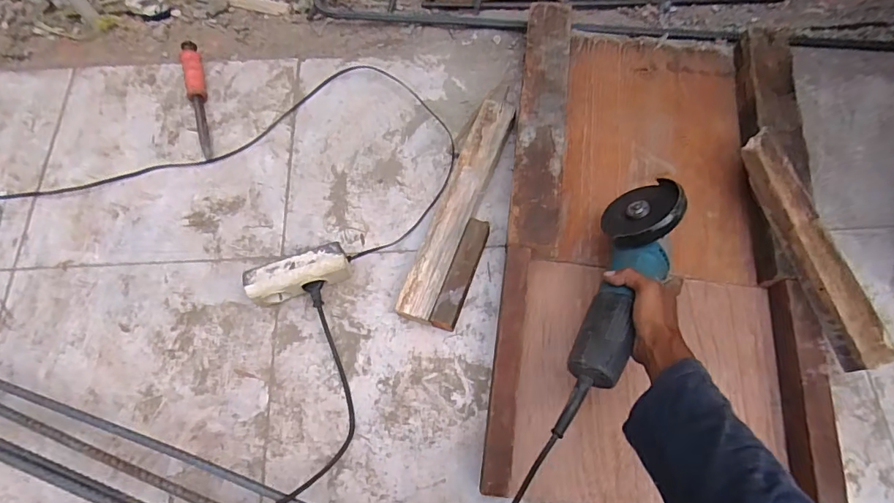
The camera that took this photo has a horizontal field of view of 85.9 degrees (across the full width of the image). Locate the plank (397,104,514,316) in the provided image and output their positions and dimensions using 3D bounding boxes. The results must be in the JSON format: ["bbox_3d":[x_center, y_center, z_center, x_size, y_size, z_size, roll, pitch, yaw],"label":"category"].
[{"bbox_3d":[0.019,-0.068,0.718,0.051,0.036,0.364,20,70,9],"label":"plank"}]

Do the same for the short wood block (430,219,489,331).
[{"bbox_3d":[0.021,0.034,0.673,0.033,0.045,0.158,19,70,9],"label":"short wood block"}]

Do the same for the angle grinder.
[{"bbox_3d":[0.202,0.050,0.576,0.086,0.070,0.331,23,68,10],"label":"angle grinder"}]

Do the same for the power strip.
[{"bbox_3d":[-0.201,0.037,0.668,0.134,0.063,0.049,-16,69,-5],"label":"power strip"}]

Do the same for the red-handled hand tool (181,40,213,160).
[{"bbox_3d":[-0.417,-0.260,0.803,0.025,0.036,0.237,-17,69,-5],"label":"red-handled hand tool"}]

